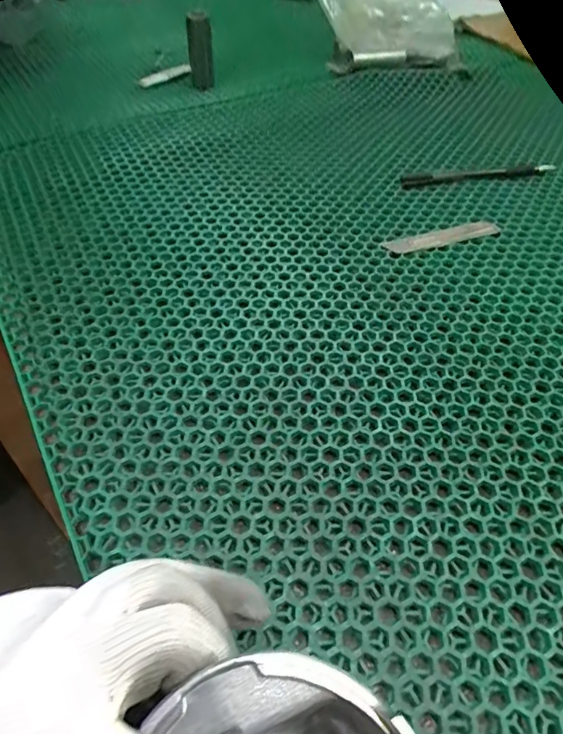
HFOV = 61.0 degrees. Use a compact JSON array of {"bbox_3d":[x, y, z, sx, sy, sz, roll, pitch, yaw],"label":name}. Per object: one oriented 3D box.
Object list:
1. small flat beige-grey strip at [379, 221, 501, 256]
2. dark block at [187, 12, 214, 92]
[{"bbox_3d":[0.137,-0.111,0.406,0.104,0.004,0.021,-16,53,-13],"label":"small flat beige-grey strip"},{"bbox_3d":[-0.098,-0.382,0.578,0.028,0.079,0.027,-4,51,-4],"label":"dark block"}]

